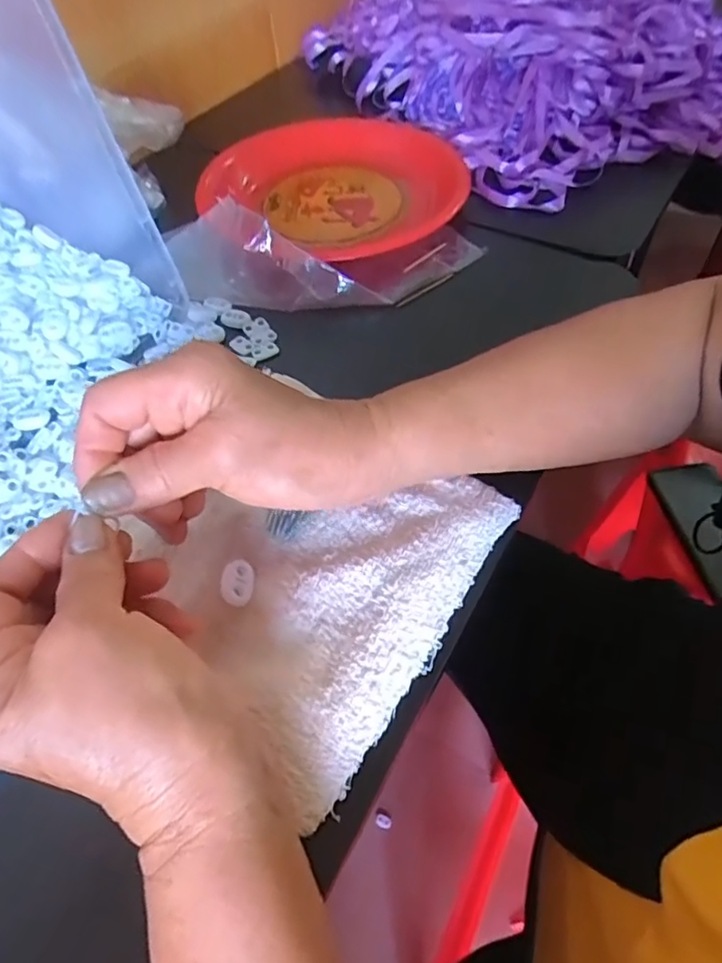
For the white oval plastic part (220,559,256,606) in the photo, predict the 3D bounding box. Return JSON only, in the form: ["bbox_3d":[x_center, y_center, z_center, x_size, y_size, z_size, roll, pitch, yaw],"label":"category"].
[{"bbox_3d":[-0.059,0.048,0.281,0.015,0.005,0.022,0,54,2],"label":"white oval plastic part"}]

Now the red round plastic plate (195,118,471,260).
[{"bbox_3d":[-0.018,-0.263,0.509,0.205,0.029,0.200,20,57,16],"label":"red round plastic plate"}]

